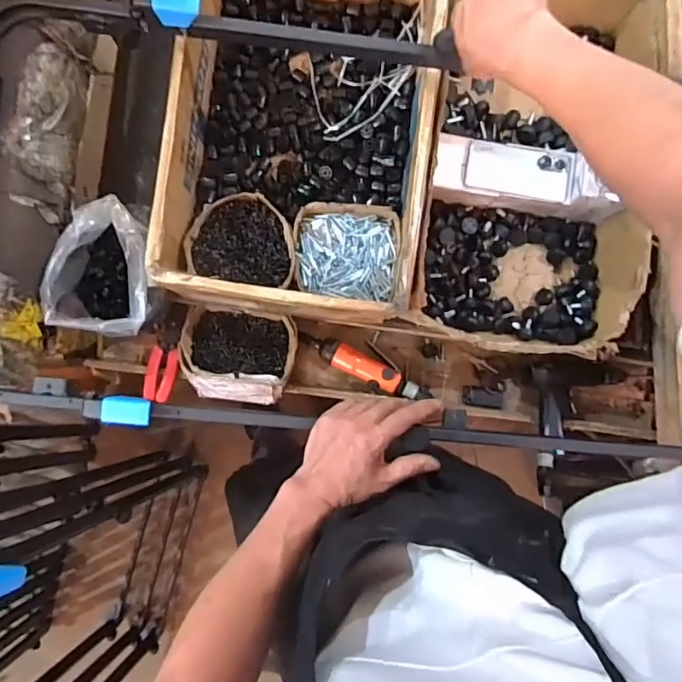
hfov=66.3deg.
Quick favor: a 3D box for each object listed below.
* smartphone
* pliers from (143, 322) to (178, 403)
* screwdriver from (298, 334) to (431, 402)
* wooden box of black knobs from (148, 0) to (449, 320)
[{"bbox_3d":[0.276,-0.263,0.810,0.164,0.010,0.071,8,103,-1],"label":"smartphone"},{"bbox_3d":[-0.290,0.034,0.849,0.046,0.020,0.129,6,74,-3],"label":"pliers"},{"bbox_3d":[0.046,0.040,0.877,0.231,0.038,0.066,32,86,-2],"label":"screwdriver"},{"bbox_3d":[-0.049,-0.311,0.765,0.346,0.163,0.519,7,87,-3],"label":"wooden box of black knobs"}]

